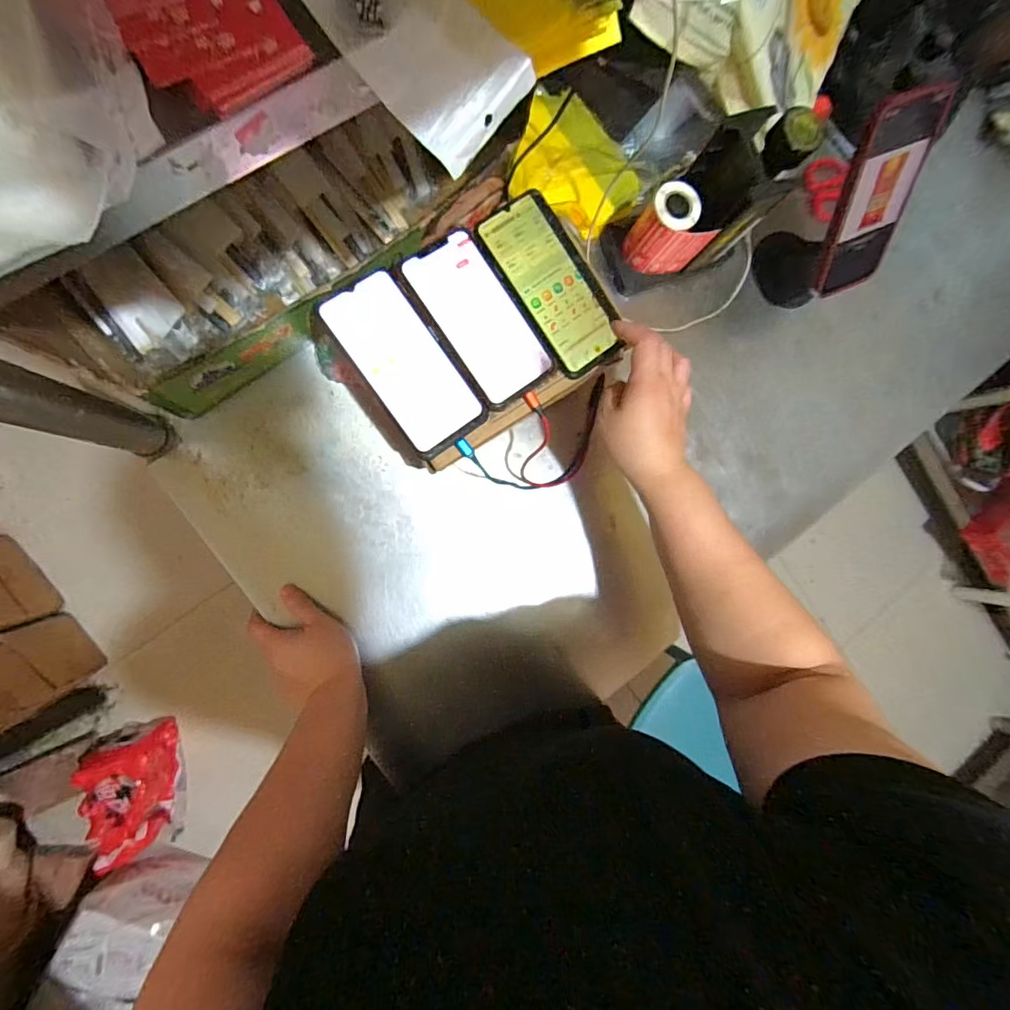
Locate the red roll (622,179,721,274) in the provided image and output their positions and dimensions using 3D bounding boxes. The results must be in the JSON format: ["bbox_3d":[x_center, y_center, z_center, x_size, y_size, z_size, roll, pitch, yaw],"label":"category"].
[{"bbox_3d":[0.170,-0.280,0.526,0.044,0.082,0.066,-45,97,-7],"label":"red roll"}]

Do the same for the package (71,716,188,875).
[{"bbox_3d":[-0.818,0.627,1.095,0.151,0.176,0.246,-15,90,-11],"label":"package"}]

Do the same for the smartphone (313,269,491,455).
[{"bbox_3d":[-0.088,-0.124,0.443,0.076,0.010,0.158,-36,96,-8],"label":"smartphone"}]

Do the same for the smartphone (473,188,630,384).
[{"bbox_3d":[0.046,-0.204,0.467,0.077,0.011,0.163,-34,98,-8],"label":"smartphone"}]

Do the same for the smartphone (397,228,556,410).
[{"bbox_3d":[-0.024,-0.169,0.456,0.077,0.006,0.153,-35,95,-8],"label":"smartphone"}]

